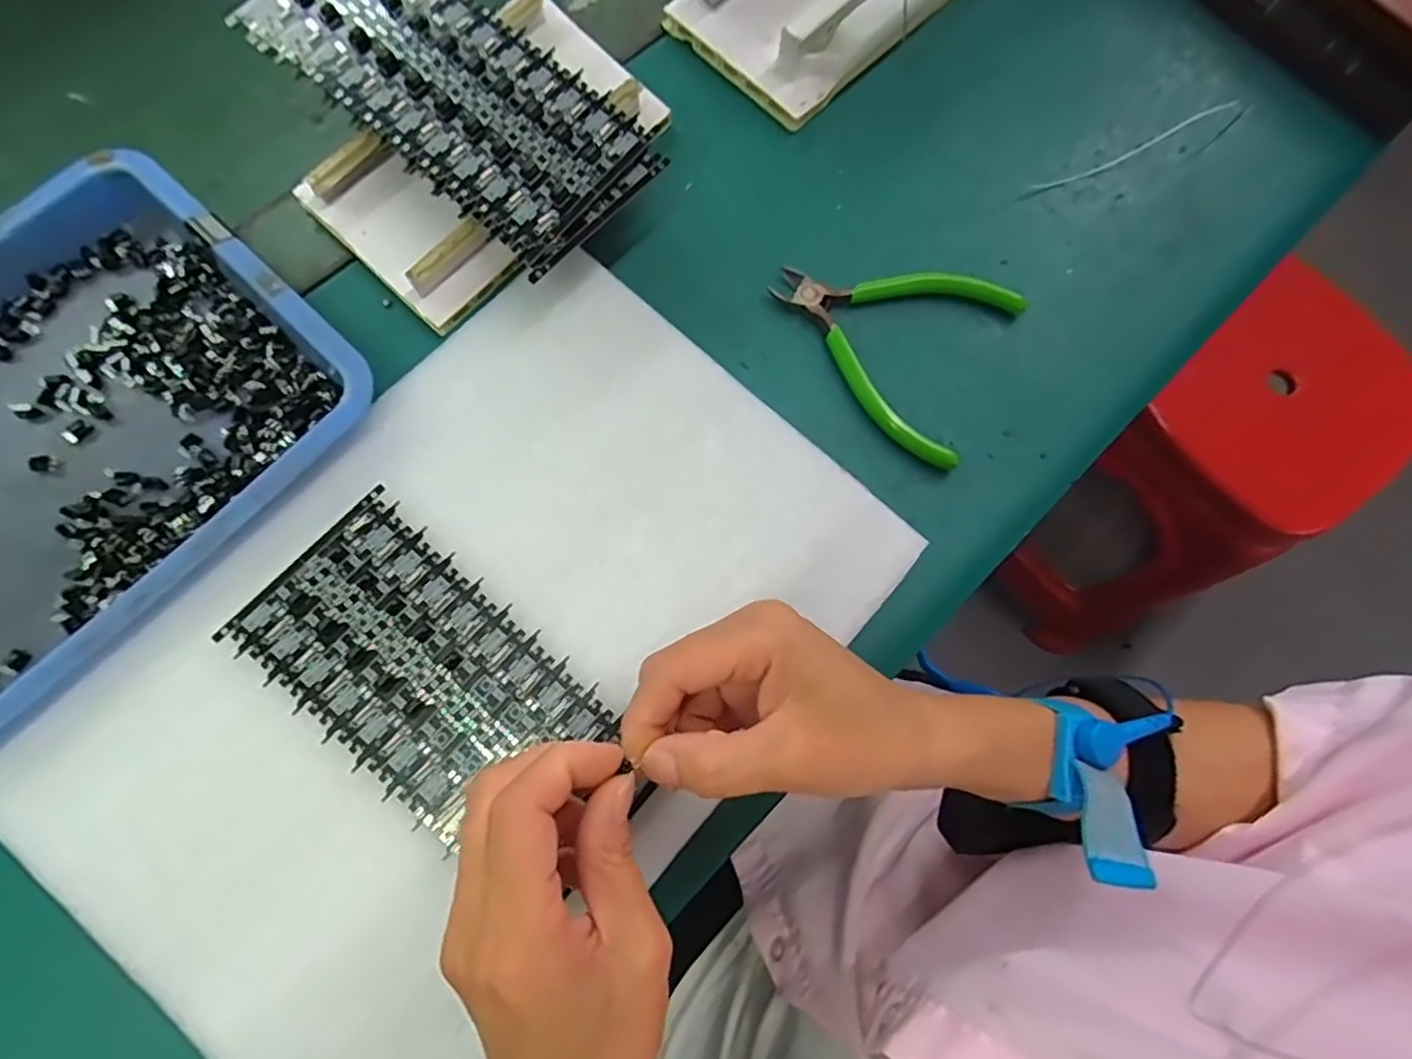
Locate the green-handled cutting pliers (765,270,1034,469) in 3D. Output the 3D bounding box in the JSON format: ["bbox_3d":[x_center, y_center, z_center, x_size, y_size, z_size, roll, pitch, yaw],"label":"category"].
[{"bbox_3d":[0.083,-0.091,0.323,0.108,0.015,0.094,25,76,4],"label":"green-handled cutting pliers"}]

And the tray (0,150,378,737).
[{"bbox_3d":[-0.263,-0.037,0.274,0.174,0.027,0.212,42,78,8],"label":"tray"}]

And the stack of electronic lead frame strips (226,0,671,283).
[{"bbox_3d":[-0.108,-0.188,0.290,0.168,0.026,0.078,40,78,8],"label":"stack of electronic lead frame strips"}]

